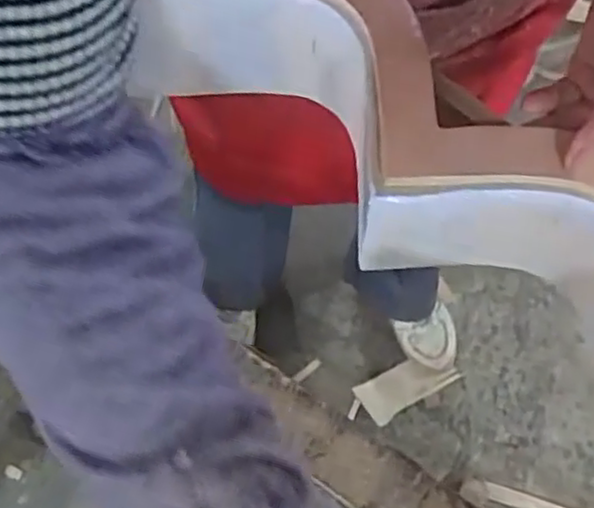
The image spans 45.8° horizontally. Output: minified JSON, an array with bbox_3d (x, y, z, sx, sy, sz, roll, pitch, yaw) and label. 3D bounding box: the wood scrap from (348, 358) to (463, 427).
[{"bbox_3d":[0.186,0.223,1.210,0.168,0.014,0.075,-30,70,-12],"label":"wood scrap"}]

